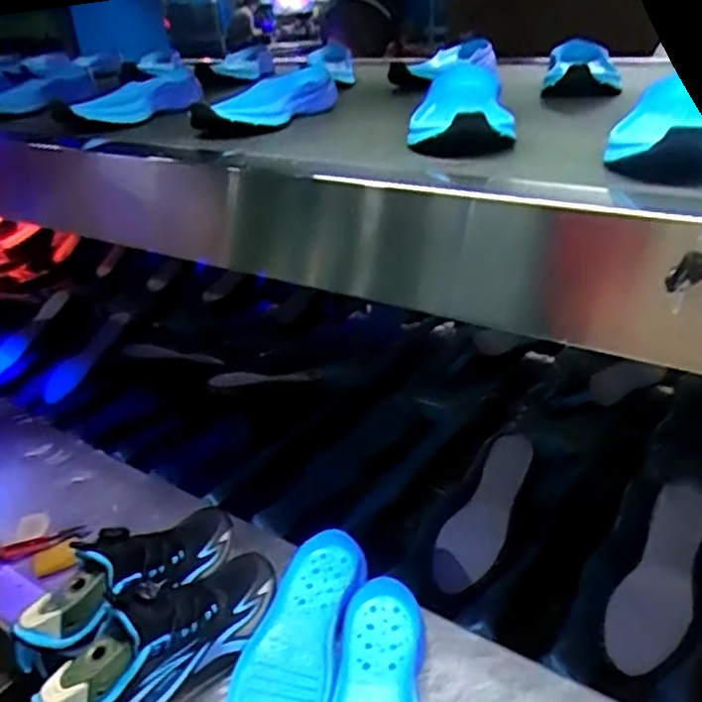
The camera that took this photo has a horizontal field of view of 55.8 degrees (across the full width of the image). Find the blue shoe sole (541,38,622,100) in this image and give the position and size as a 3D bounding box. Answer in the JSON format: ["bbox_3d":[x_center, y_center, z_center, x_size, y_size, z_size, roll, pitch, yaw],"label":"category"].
[{"bbox_3d":[0.304,-0.378,0.881,0.090,0.045,0.235,6,36,11],"label":"blue shoe sole"}]

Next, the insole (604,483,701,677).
[{"bbox_3d":[0.326,0.235,0.695,0.069,0.013,0.207,17,63,32],"label":"insole"}]

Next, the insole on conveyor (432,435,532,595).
[{"bbox_3d":[0.161,0.191,0.793,0.065,0.013,0.208,18,61,33],"label":"insole on conveyor"}]

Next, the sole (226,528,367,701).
[{"bbox_3d":[-0.049,0.258,0.614,0.085,0.040,0.230,7,23,12],"label":"sole"}]

